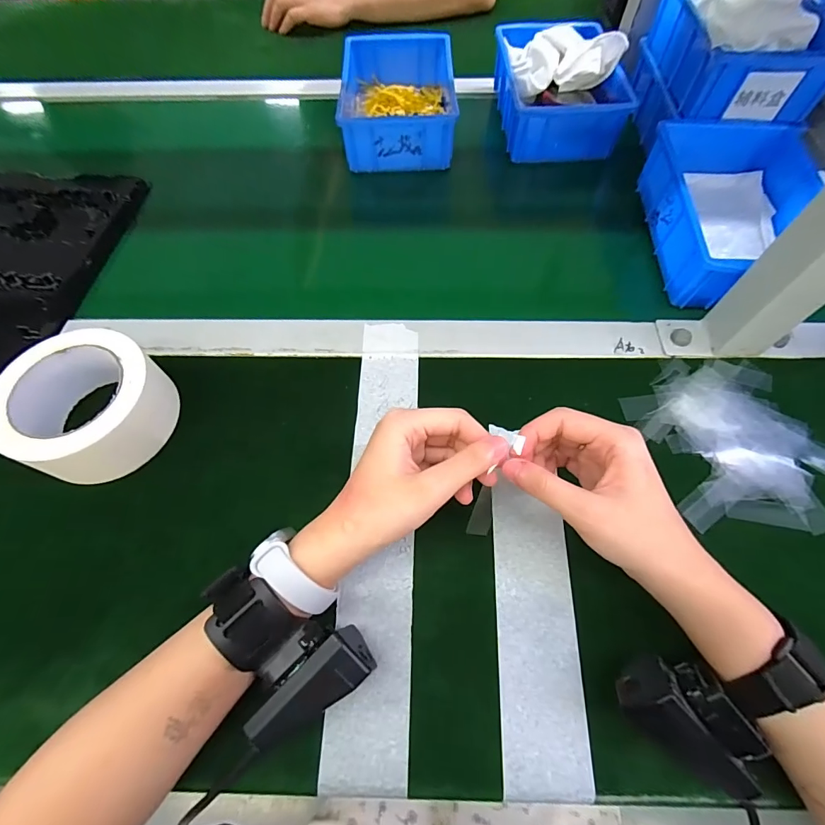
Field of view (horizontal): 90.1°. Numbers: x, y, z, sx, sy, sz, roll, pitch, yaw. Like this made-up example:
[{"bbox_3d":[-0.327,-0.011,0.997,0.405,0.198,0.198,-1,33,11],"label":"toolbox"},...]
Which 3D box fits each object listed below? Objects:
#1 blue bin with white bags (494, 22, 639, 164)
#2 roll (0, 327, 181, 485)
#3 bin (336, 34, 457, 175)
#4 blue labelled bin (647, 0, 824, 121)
[{"bbox_3d":[0.183,-0.418,0.523,0.141,0.074,0.203,1,63,2],"label":"blue bin with white bags"},{"bbox_3d":[-0.260,-0.004,0.334,0.122,0.055,0.115,35,69,18],"label":"roll"},{"bbox_3d":[-0.019,-0.403,0.532,0.129,0.057,0.202,-1,63,1],"label":"bin"},{"bbox_3d":[0.359,-0.404,0.461,0.136,0.087,0.199,2,63,1],"label":"blue labelled bin"}]

